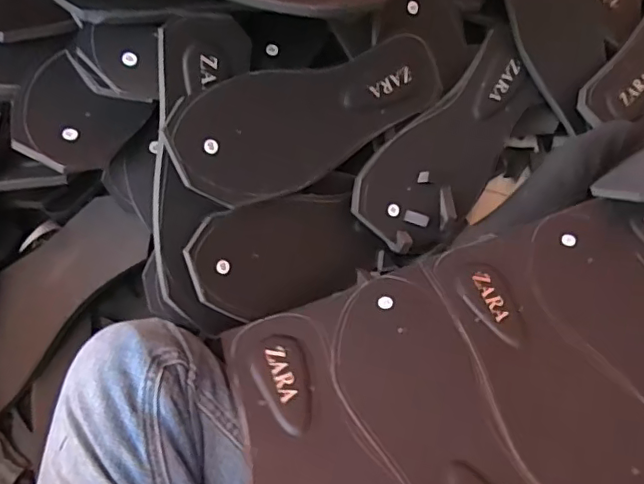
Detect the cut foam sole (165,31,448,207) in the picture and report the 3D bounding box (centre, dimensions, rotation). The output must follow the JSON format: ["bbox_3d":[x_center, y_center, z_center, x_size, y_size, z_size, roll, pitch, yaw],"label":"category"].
[{"bbox_3d":[-0.002,-0.103,0.479,0.256,0.013,0.104,-21,107,-22],"label":"cut foam sole"}]

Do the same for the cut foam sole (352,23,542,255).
[{"bbox_3d":[0.130,-0.092,0.533,0.103,0.013,0.233,45,77,-10],"label":"cut foam sole"}]

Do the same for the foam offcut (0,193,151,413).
[{"bbox_3d":[-0.255,0.050,0.509,0.086,0.029,0.215,36,85,18],"label":"foam offcut"}]

